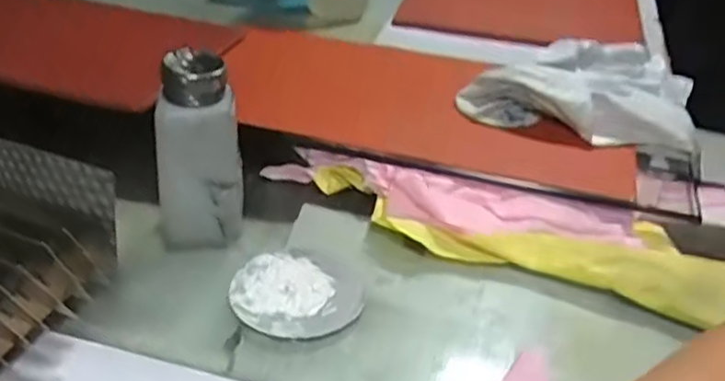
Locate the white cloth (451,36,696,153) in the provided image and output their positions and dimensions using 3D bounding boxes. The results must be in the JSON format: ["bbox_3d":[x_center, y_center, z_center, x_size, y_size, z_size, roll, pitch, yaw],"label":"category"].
[{"bbox_3d":[0.197,-0.098,0.637,0.204,0.052,0.143,12,34,11],"label":"white cloth"}]

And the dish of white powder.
[{"bbox_3d":[-0.042,0.063,0.462,0.082,0.005,0.083,4,32,-2],"label":"dish of white powder"}]

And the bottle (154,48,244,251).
[{"bbox_3d":[-0.107,-0.023,0.475,0.057,0.125,0.047,-5,33,-15],"label":"bottle"}]

